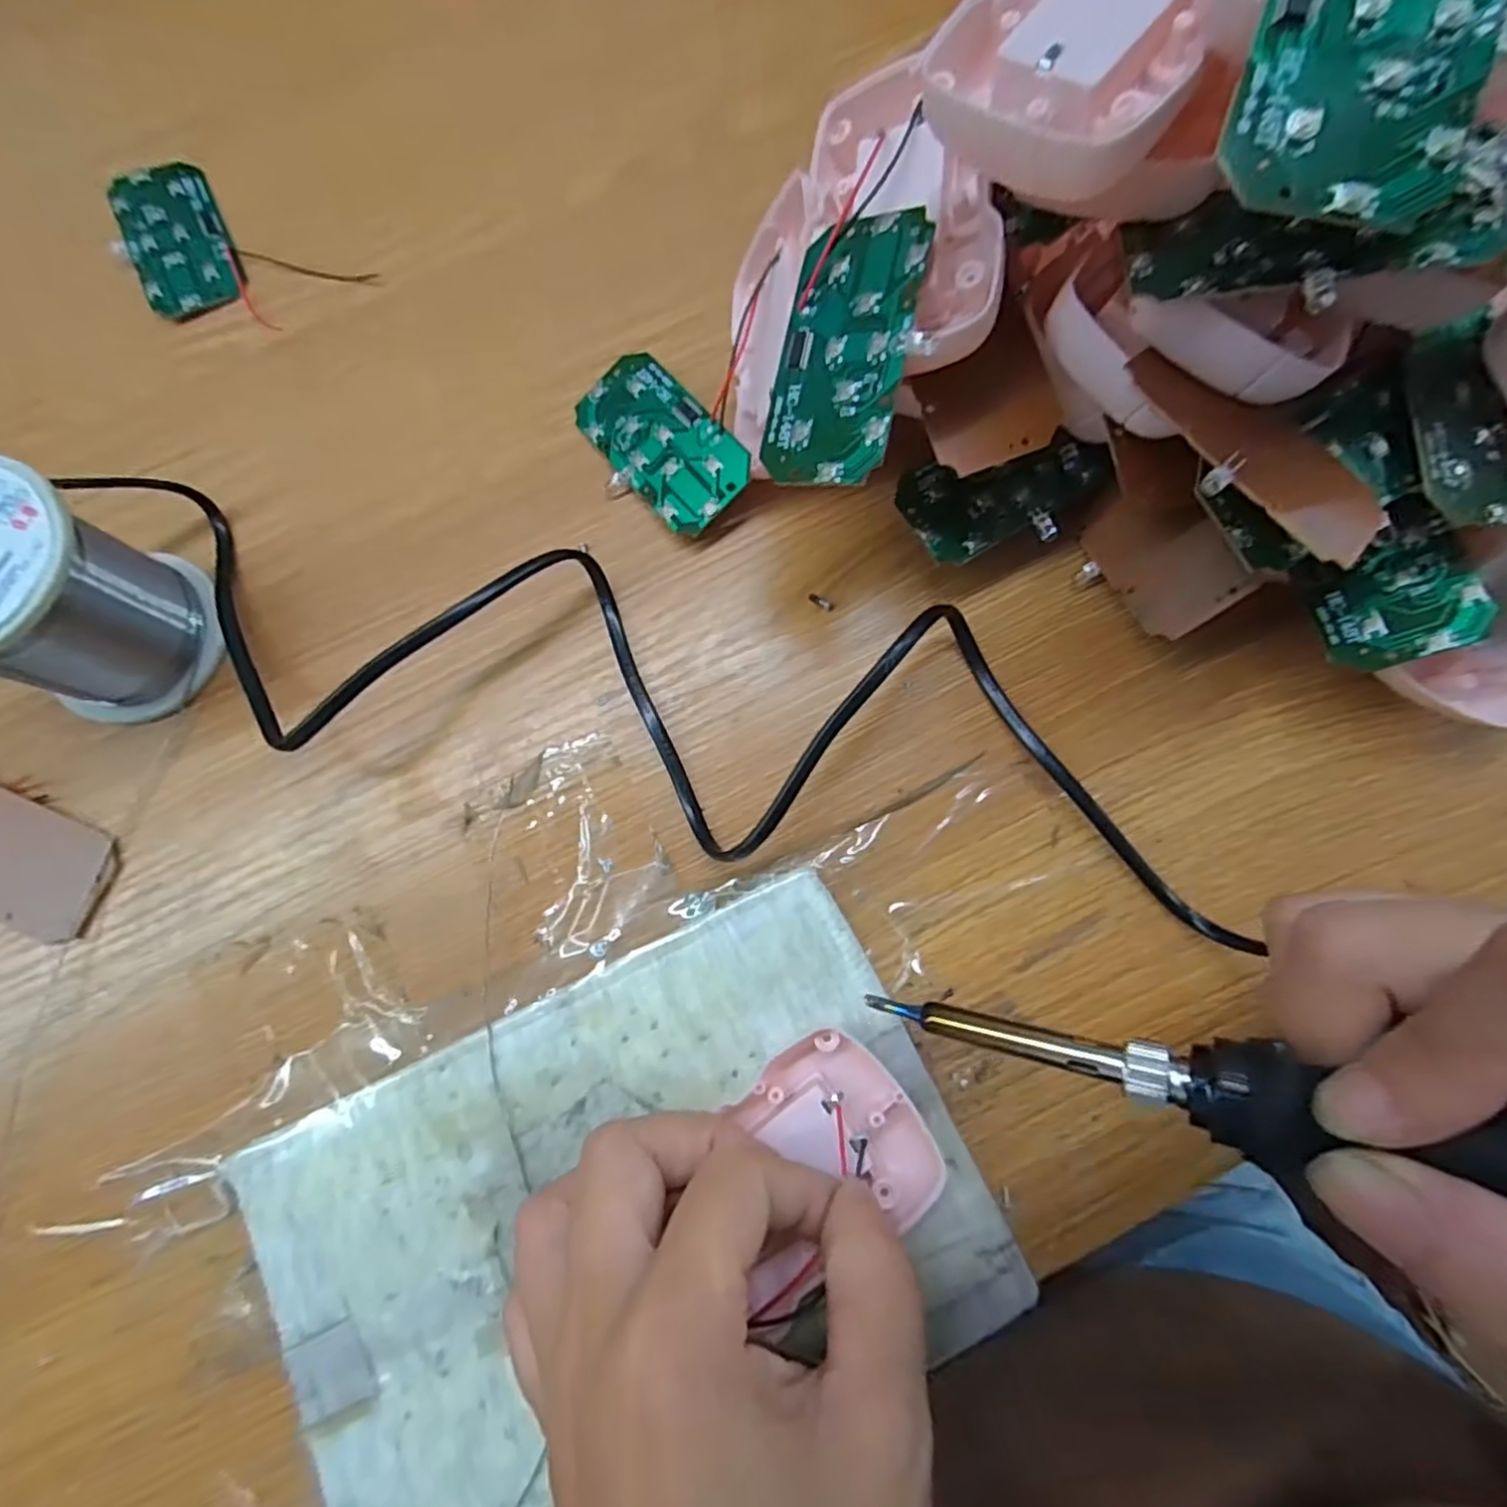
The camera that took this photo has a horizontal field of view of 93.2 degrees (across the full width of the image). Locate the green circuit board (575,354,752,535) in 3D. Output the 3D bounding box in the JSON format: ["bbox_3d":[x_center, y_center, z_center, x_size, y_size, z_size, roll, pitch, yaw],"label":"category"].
[{"bbox_3d":[-0.033,-0.112,0.257,0.037,0.004,0.072,-43,75,8],"label":"green circuit board"}]

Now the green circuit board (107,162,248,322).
[{"bbox_3d":[-0.233,-0.208,0.285,0.041,0.004,0.076,-25,79,-4],"label":"green circuit board"}]

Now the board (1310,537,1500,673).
[{"bbox_3d":[0.190,-0.044,0.210,0.036,0.004,0.037,-17,63,38],"label":"board"}]

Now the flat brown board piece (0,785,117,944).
[{"bbox_3d":[-0.251,0.033,0.236,0.074,0.005,0.038,22,80,5],"label":"flat brown board piece"}]

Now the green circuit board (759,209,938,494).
[{"bbox_3d":[0.026,-0.109,0.193,0.039,0.004,0.073,15,92,28],"label":"green circuit board"}]

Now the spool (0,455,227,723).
[{"bbox_3d":[-0.219,-0.048,0.223,0.060,0.062,0.061,0,78,1],"label":"spool"}]

